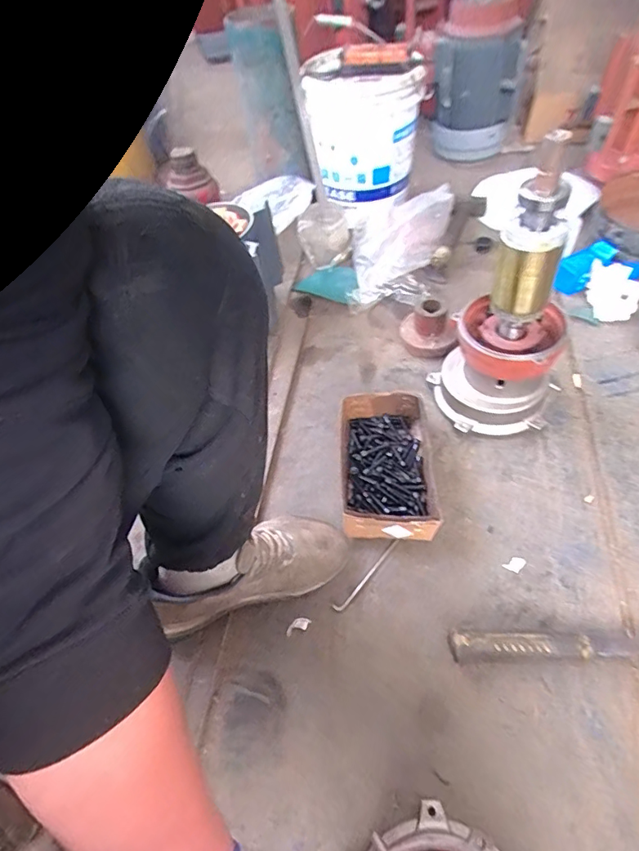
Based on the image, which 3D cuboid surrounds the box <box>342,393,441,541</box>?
[{"bbox_3d":[0.107,0.062,0.771,0.140,0.065,0.241,0,52,5],"label":"box"}]

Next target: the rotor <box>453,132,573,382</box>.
[{"bbox_3d":[0.284,-0.205,0.662,0.149,0.284,0.130,21,57,22],"label":"rotor"}]

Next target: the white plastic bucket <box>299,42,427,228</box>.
[{"bbox_3d":[0.102,-0.696,1.132,0.255,0.292,0.230,-4,51,5],"label":"white plastic bucket"}]

